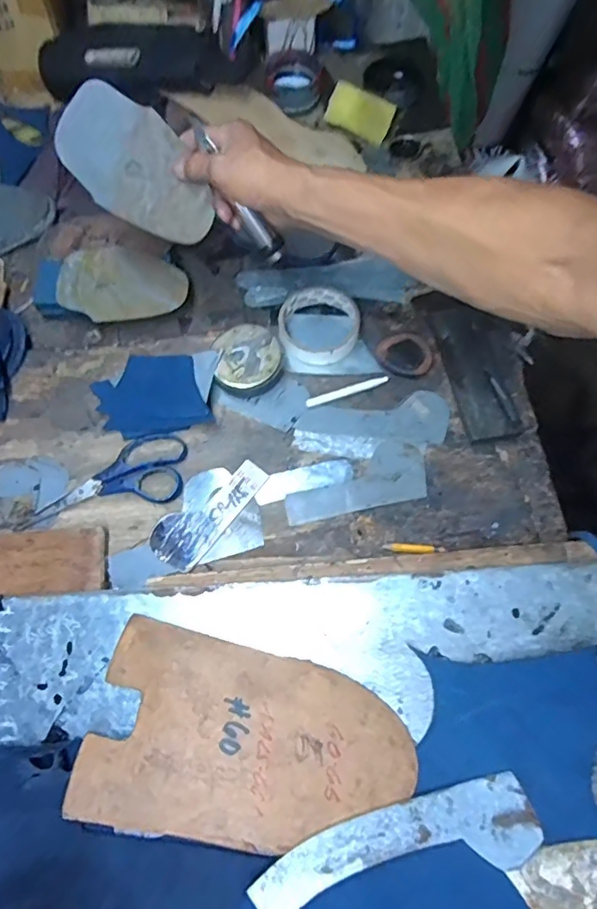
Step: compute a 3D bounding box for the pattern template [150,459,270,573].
[{"bbox_3d":[-0.088,0.053,0.535,0.053,0.004,0.125,38,76,13],"label":"pattern template"}]

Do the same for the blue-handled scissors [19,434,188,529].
[{"bbox_3d":[-0.192,0.024,0.551,0.161,0.012,0.072,-13,70,-4],"label":"blue-handled scissors"}]

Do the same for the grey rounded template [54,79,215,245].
[{"bbox_3d":[-0.144,-0.263,0.509,0.145,0.093,0.005,26,32,-21],"label":"grey rounded template"}]

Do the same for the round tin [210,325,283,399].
[{"bbox_3d":[-0.053,-0.100,0.576,0.069,0.023,0.069,0,70,0],"label":"round tin"}]

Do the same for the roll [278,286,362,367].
[{"bbox_3d":[0.022,-0.138,0.591,0.085,0.022,0.091,0,70,0],"label":"roll"}]

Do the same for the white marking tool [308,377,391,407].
[{"bbox_3d":[0.051,-0.066,0.571,0.088,0.008,0.009,-16,70,-5],"label":"white marking tool"}]

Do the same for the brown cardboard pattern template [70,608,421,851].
[{"bbox_3d":[-0.038,0.225,0.436,0.248,0.005,0.140,9,64,3],"label":"brown cardboard pattern template"}]

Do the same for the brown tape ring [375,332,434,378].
[{"bbox_3d":[0.113,-0.105,0.582,0.058,0.016,0.050,29,72,11],"label":"brown tape ring"}]

